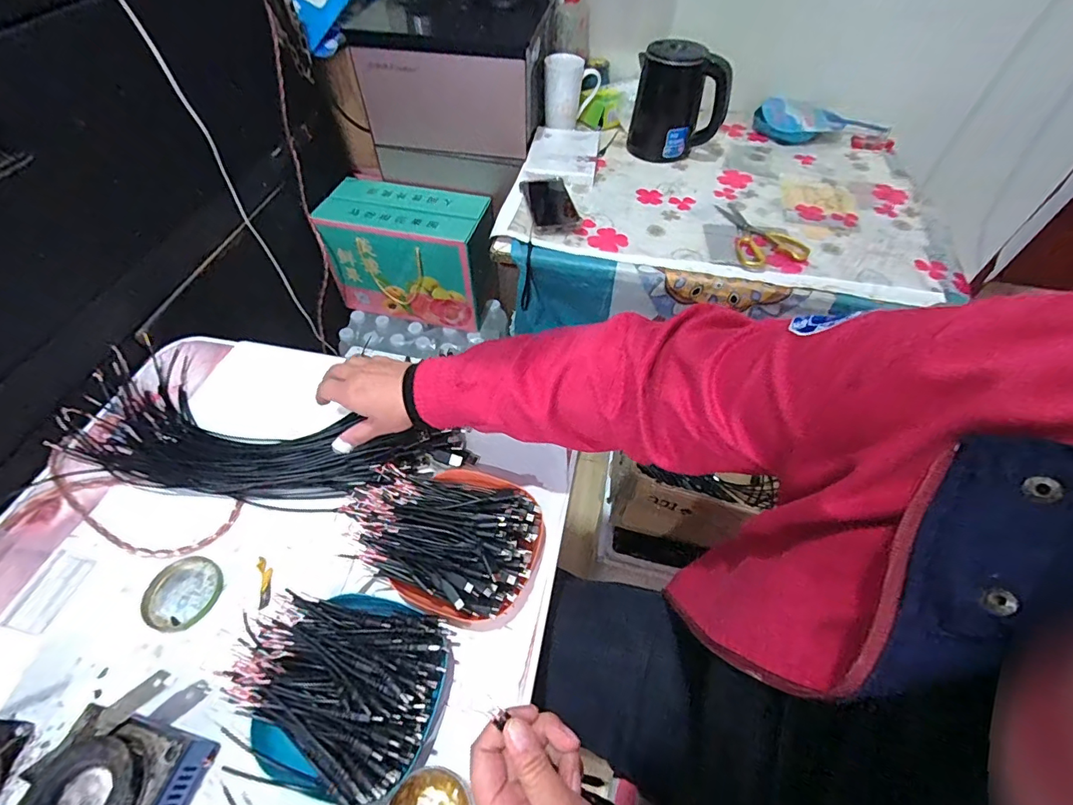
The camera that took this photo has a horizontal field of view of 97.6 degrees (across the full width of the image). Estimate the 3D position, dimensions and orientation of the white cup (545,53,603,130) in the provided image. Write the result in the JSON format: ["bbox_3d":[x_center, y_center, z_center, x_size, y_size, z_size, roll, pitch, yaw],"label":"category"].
[{"bbox_3d":[0.070,-0.637,0.959,0.102,0.105,0.085,14,55,9],"label":"white cup"}]

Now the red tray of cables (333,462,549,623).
[{"bbox_3d":[-0.084,0.121,0.454,0.187,0.071,0.137,25,57,16],"label":"red tray of cables"}]

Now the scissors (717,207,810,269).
[{"bbox_3d":[0.377,-0.280,0.778,0.112,0.009,0.170,0,54,-1],"label":"scissors"}]

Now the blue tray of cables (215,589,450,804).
[{"bbox_3d":[-0.166,0.230,0.385,0.169,0.060,0.134,9,54,5],"label":"blue tray of cables"}]

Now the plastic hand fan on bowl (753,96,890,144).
[{"bbox_3d":[0.598,-0.579,0.983,0.276,0.049,0.112,13,55,8],"label":"plastic hand fan on bowl"}]

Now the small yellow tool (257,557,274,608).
[{"bbox_3d":[-0.268,0.175,0.463,0.014,0.004,0.054,-19,56,-14],"label":"small yellow tool"}]

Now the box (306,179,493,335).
[{"bbox_3d":[-0.260,-0.333,1.044,0.331,0.236,0.183,11,54,7],"label":"box"}]

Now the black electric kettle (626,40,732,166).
[{"bbox_3d":[0.271,-0.568,0.887,0.170,0.183,0.114,12,55,8],"label":"black electric kettle"}]

